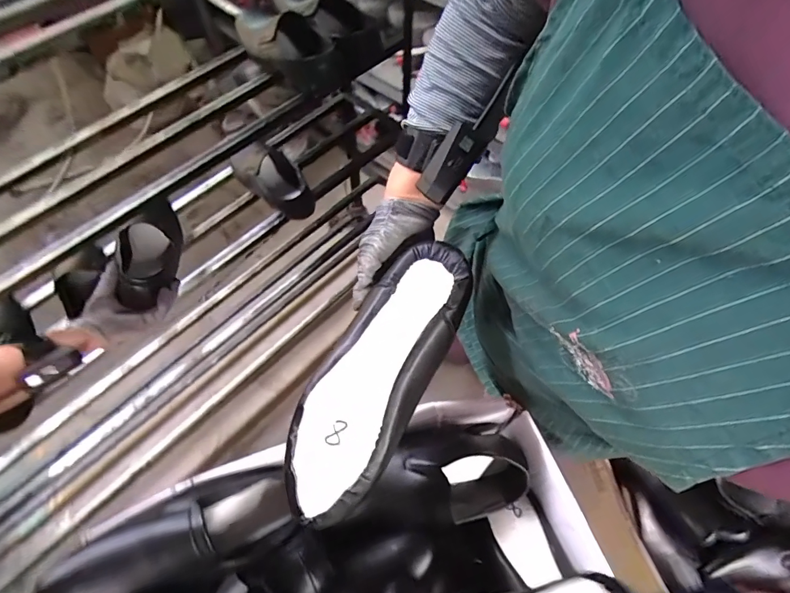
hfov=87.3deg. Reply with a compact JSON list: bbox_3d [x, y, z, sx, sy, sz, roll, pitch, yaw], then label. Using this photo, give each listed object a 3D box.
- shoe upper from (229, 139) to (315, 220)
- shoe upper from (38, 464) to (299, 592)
[{"bbox_3d":[-0.269,-0.263,0.916,0.100,0.085,0.233,-40,67,-17],"label":"shoe upper"},{"bbox_3d":[-0.256,0.295,0.496,0.280,0.082,0.102,-14,60,-28],"label":"shoe upper"}]

